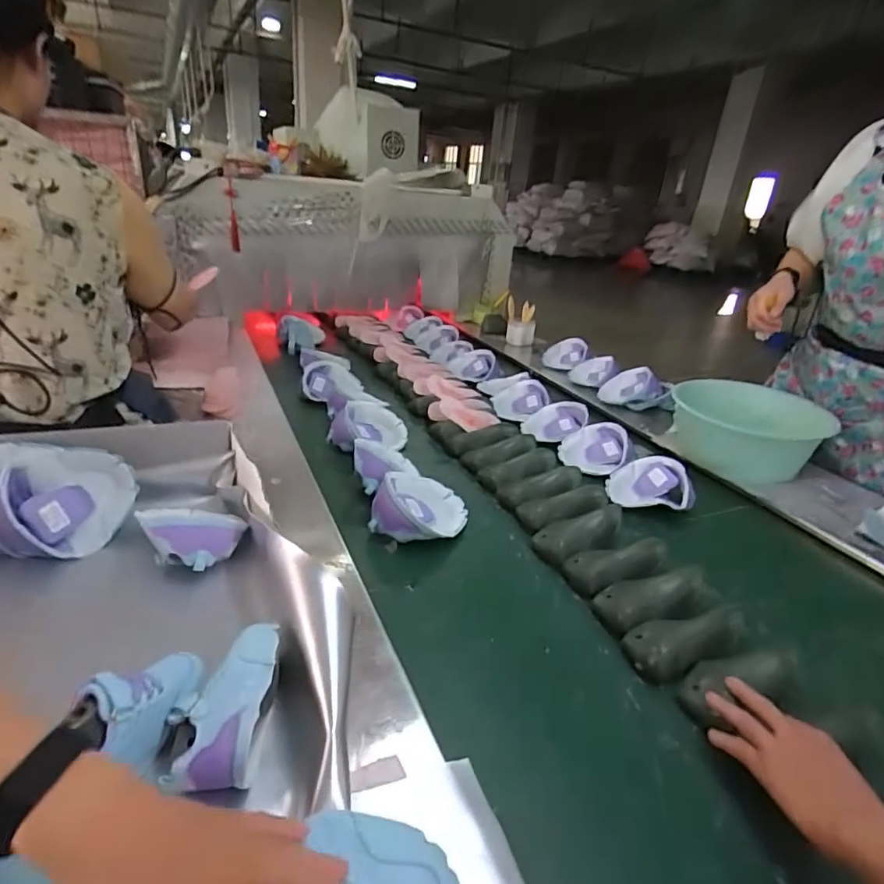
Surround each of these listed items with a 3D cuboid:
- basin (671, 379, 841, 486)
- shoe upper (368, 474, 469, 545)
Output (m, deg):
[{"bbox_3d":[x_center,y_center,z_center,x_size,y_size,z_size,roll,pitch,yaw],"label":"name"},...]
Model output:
[{"bbox_3d":[0.682,-0.029,1.191,0.283,0.133,0.283,4,28,-2],"label":"basin"},{"bbox_3d":[-0.033,0.106,0.876,0.147,0.062,0.157,9,29,7],"label":"shoe upper"}]

